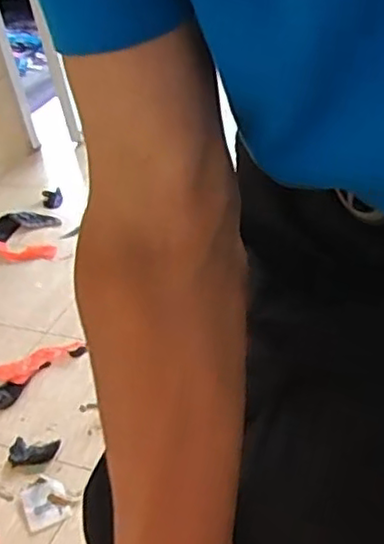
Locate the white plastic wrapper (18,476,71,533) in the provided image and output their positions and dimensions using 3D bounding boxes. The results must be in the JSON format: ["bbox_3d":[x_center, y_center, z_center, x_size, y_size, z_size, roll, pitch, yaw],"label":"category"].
[{"bbox_3d":[-0.245,0.383,1.126,0.074,0.015,0.087,-26,38,-21],"label":"white plastic wrapper"}]

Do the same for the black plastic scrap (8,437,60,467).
[{"bbox_3d":[-0.289,0.327,1.225,0.091,0.014,0.058,1,37,15],"label":"black plastic scrap"}]

